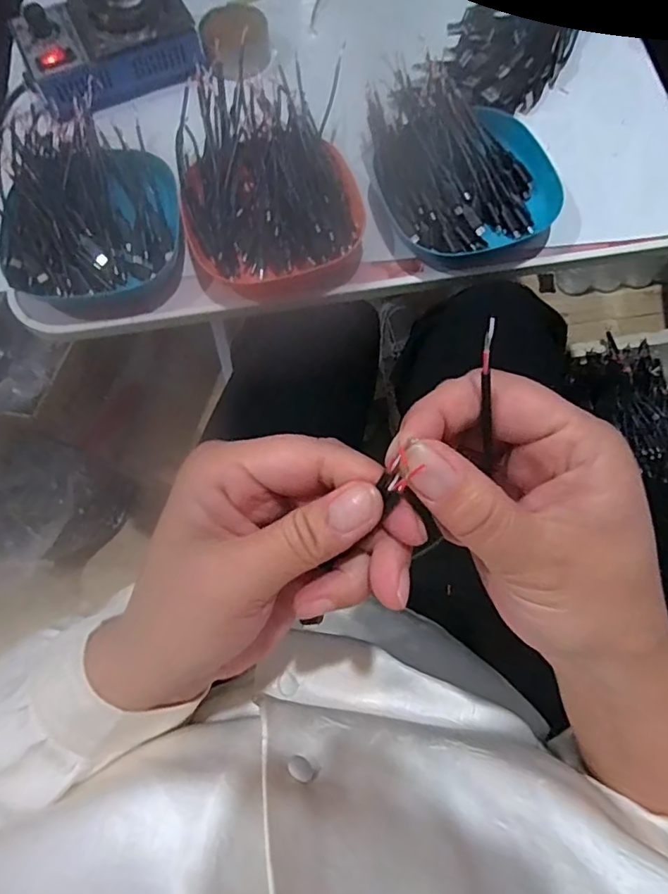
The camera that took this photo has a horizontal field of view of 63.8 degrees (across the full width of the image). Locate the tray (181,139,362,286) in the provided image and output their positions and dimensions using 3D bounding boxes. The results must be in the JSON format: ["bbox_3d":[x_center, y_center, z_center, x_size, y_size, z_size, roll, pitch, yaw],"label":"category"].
[{"bbox_3d":[-0.054,-0.217,0.445,0.140,0.064,0.185,-6,72,-1],"label":"tray"}]

